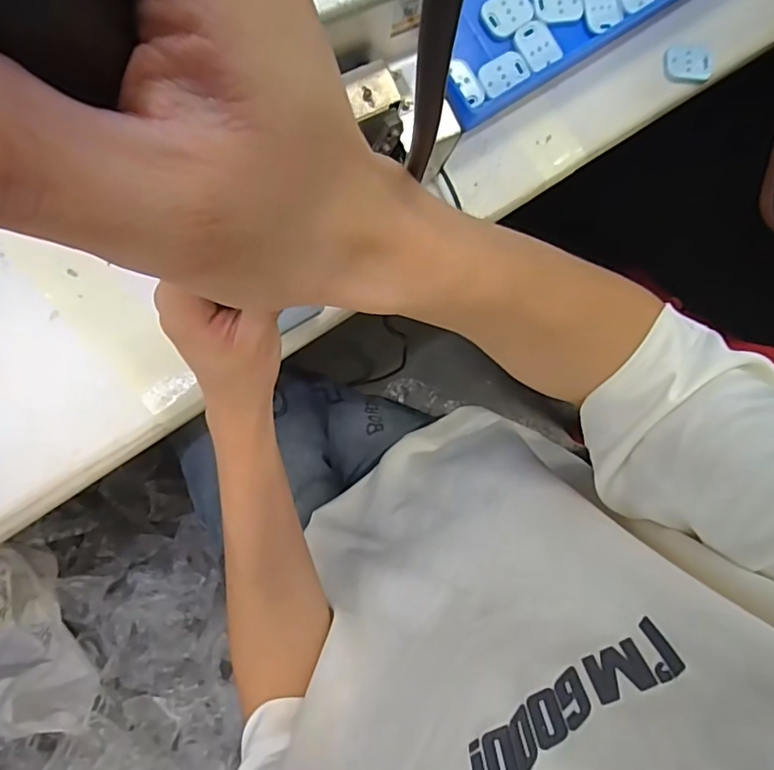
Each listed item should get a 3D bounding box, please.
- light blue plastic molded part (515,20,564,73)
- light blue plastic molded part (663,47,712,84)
[{"bbox_3d":[0.113,-0.255,0.416,0.026,0.011,0.033,-33,92,-8],"label":"light blue plastic molded part"},{"bbox_3d":[0.239,-0.254,0.438,0.039,0.006,0.026,1,87,-7],"label":"light blue plastic molded part"}]

